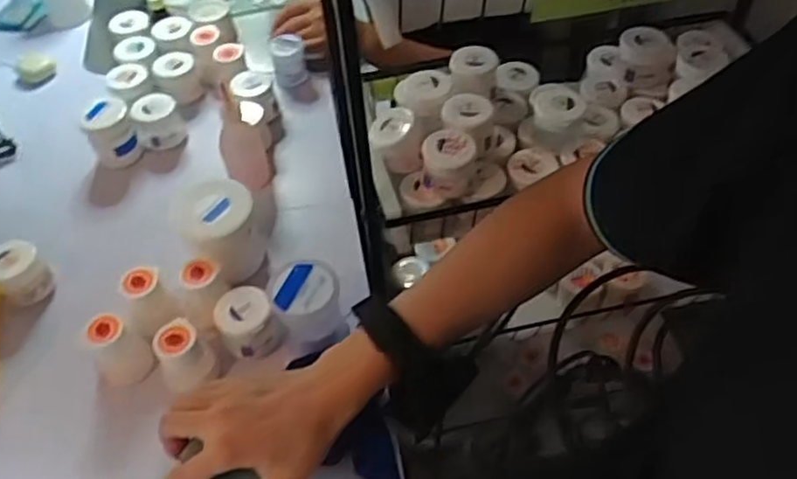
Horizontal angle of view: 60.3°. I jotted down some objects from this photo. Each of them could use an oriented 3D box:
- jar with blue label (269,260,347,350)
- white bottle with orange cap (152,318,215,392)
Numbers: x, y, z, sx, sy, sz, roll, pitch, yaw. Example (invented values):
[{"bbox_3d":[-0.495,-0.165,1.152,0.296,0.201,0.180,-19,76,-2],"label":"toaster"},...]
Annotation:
[{"bbox_3d":[-0.082,0.060,0.626,0.059,0.068,0.060,-2,52,2],"label":"jar with blue label"},{"bbox_3d":[-0.190,0.104,0.608,0.046,0.062,0.039,-29,56,-18],"label":"white bottle with orange cap"}]

